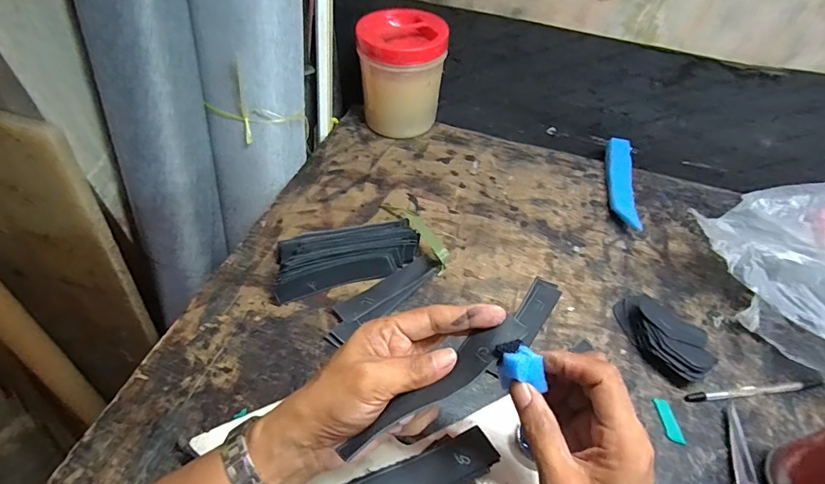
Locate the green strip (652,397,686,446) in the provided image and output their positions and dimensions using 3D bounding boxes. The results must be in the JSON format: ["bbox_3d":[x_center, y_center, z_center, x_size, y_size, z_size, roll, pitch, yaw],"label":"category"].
[{"bbox_3d":[0.232,0.161,0.388,0.014,0.004,0.040,-1,50,-4],"label":"green strip"}]

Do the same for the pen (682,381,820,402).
[{"bbox_3d":[0.329,0.143,0.413,0.139,0.007,0.009,-3,50,-6],"label":"pen"}]

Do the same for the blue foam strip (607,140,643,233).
[{"bbox_3d":[0.284,-0.085,0.582,0.034,0.010,0.167,0,49,19],"label":"blue foam strip"}]

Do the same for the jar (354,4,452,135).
[{"bbox_3d":[-0.015,-0.242,0.628,0.116,0.146,0.110,2,49,-2],"label":"jar"}]

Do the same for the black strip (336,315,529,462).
[{"bbox_3d":[0.015,0.088,0.264,0.130,0.010,0.023,-33,58,-11],"label":"black strip"}]

